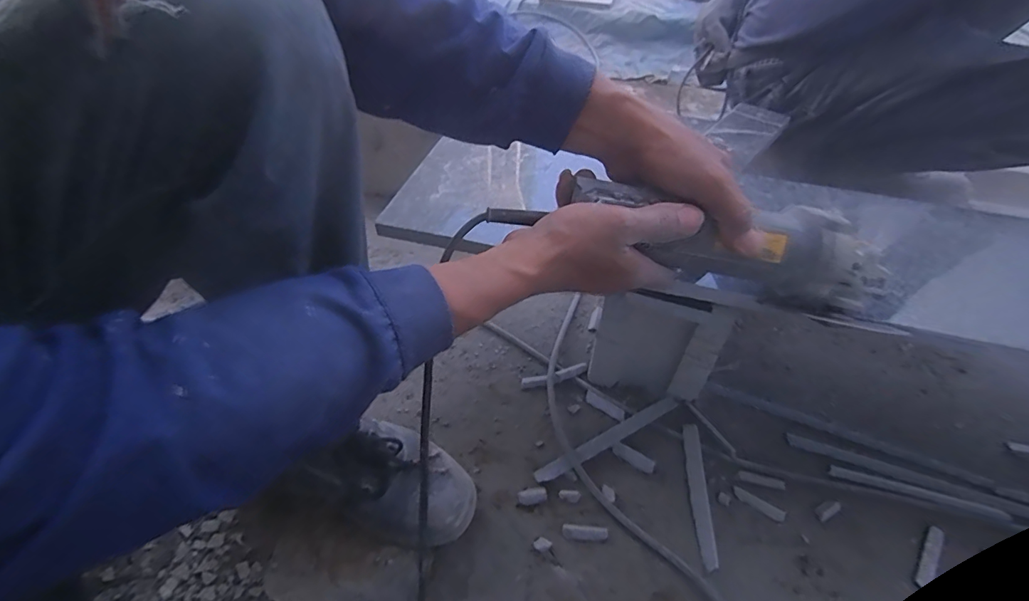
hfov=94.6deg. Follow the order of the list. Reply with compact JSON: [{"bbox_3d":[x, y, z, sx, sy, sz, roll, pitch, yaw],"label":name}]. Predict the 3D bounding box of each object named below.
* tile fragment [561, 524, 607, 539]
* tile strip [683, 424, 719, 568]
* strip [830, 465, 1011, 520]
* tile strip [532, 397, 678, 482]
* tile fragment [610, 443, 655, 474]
[{"bbox_3d":[0.078,0.258,0.526,0.050,0.005,0.014,5,45,5],"label":"tile fragment"},{"bbox_3d":[0.214,0.220,0.550,0.020,0.008,0.160,4,45,4],"label":"tile strip"},{"bbox_3d":[0.478,0.228,0.567,0.189,0.005,0.017,11,46,11],"label":"strip"},{"bbox_3d":[0.117,0.169,0.588,0.204,0.012,0.020,-22,48,-21],"label":"tile strip"},{"bbox_3d":[0.144,0.190,0.576,0.053,0.006,0.018,26,50,24],"label":"tile fragment"}]

